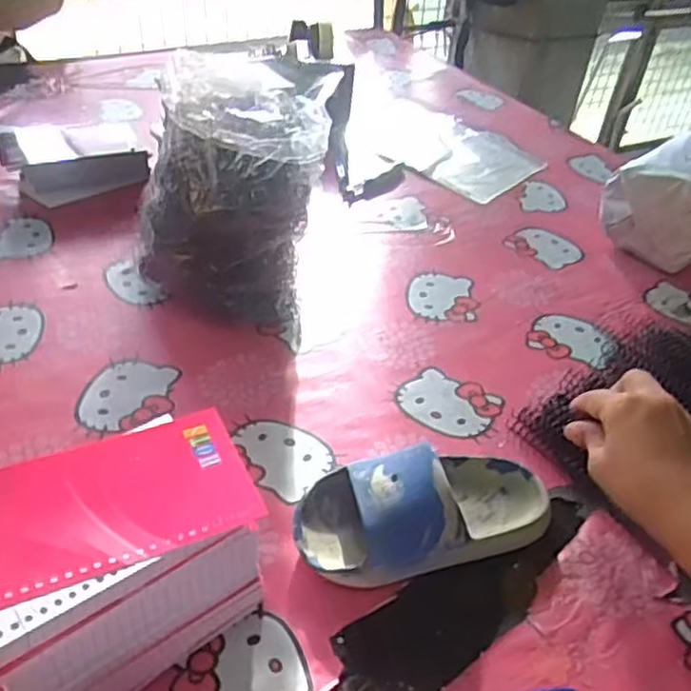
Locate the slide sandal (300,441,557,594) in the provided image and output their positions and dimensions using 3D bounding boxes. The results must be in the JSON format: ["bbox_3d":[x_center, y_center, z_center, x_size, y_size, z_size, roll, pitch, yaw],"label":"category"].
[{"bbox_3d":[0.056,0.106,0.483,0.176,0.057,0.087,-5,40,-14],"label":"slide sandal"}]

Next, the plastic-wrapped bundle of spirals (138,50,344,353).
[{"bbox_3d":[-0.091,-0.136,0.645,0.143,0.202,0.144,15,39,9],"label":"plastic-wrapped bundle of spirals"}]

